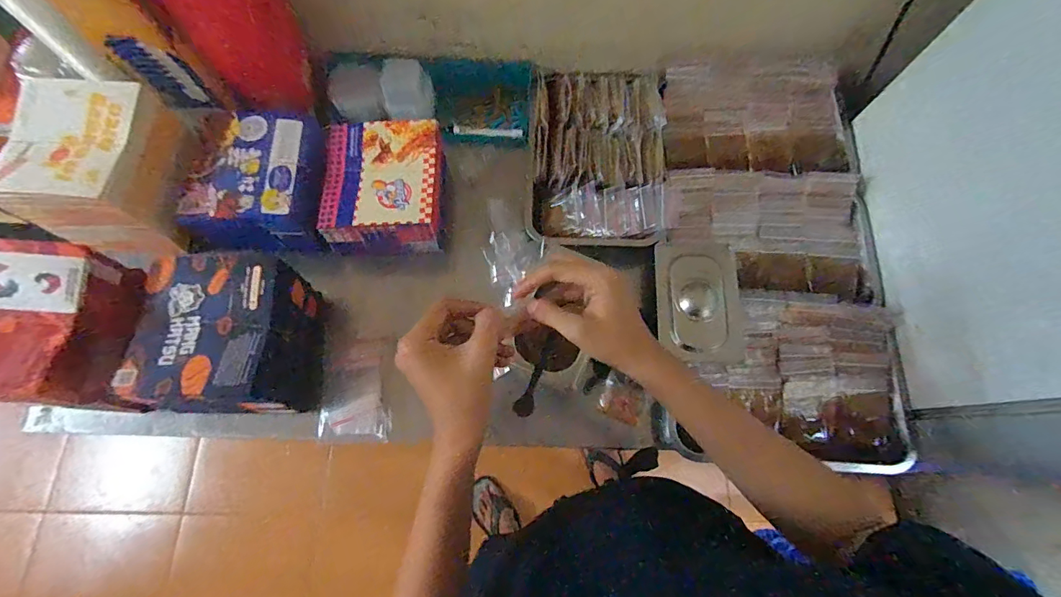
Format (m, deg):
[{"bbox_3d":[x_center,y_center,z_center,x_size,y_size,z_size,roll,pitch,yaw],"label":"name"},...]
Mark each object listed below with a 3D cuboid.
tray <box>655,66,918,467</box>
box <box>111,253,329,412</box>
[{"bbox_3d":[0.356,-0.082,0.673,0.301,0.071,0.618,2,72,0],"label":"tray"},{"bbox_3d":[-0.383,0.051,0.595,0.193,0.105,0.190,-1,72,-1],"label":"box"}]

